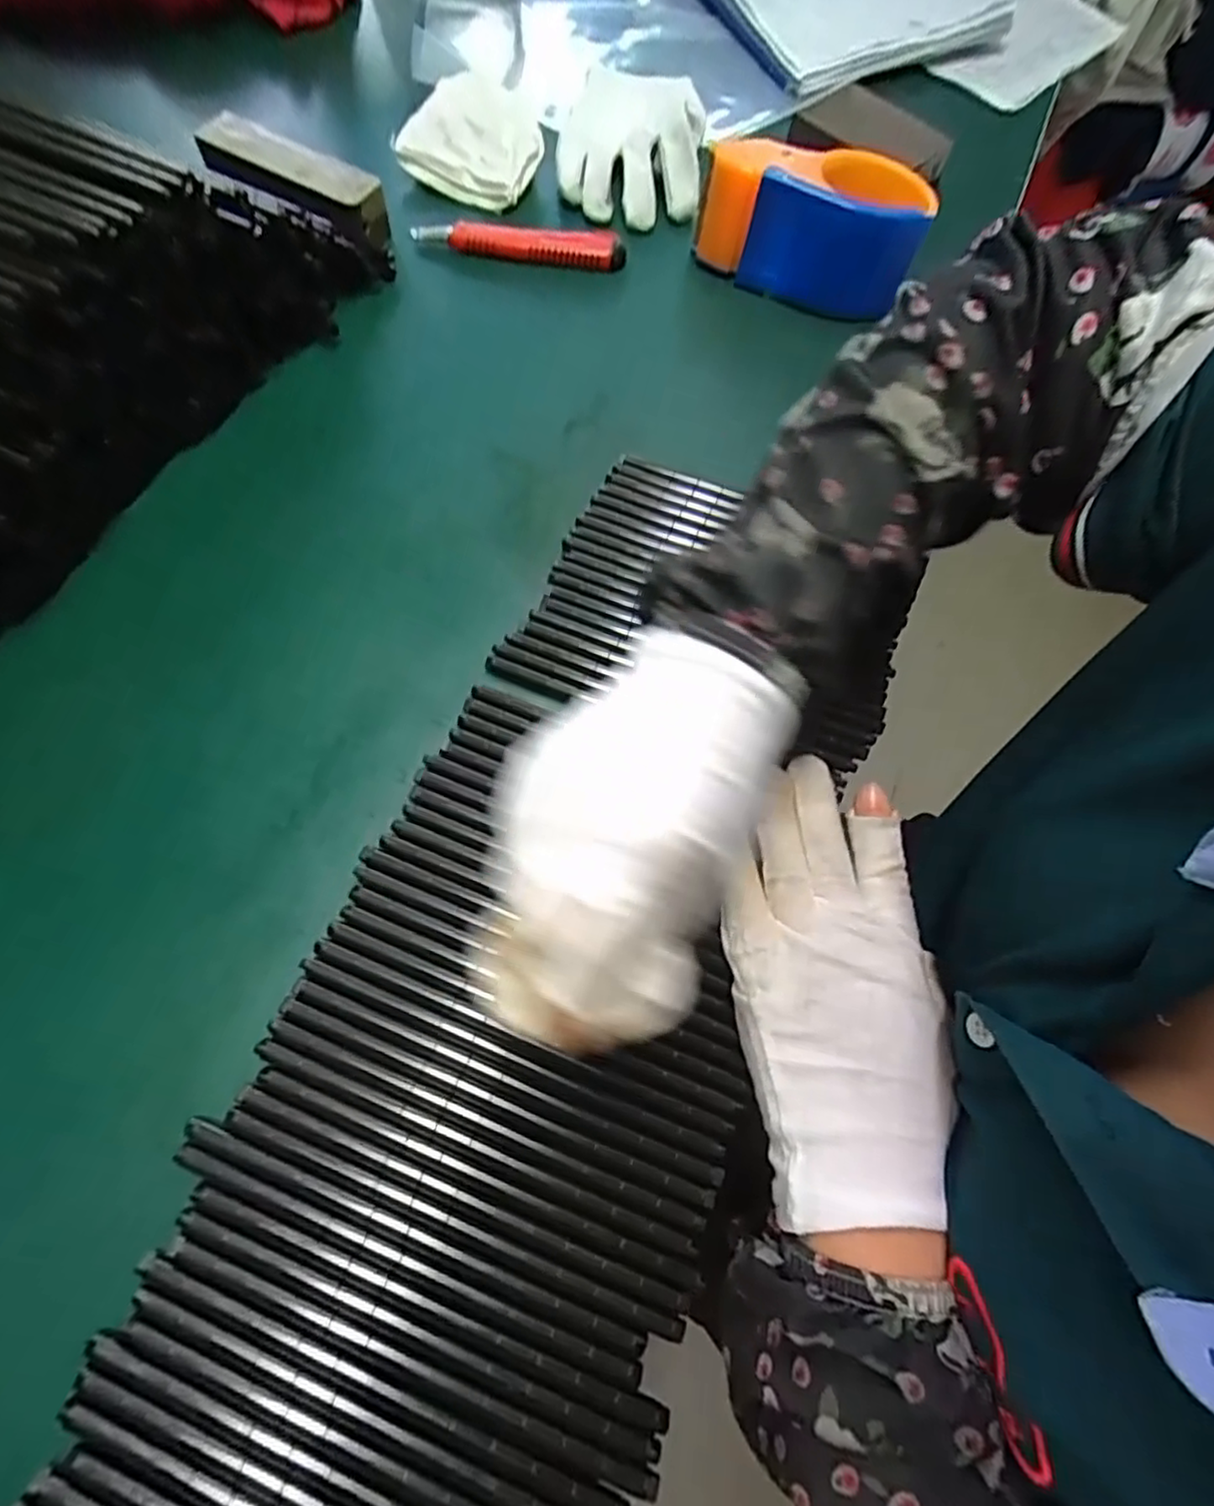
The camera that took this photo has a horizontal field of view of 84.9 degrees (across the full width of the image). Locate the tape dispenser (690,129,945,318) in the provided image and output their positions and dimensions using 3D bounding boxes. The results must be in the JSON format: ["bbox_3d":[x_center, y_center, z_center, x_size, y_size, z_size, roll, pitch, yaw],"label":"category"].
[{"bbox_3d":[0.135,-0.339,0.416,0.130,0.059,0.085,27,68,9],"label":"tape dispenser"}]

